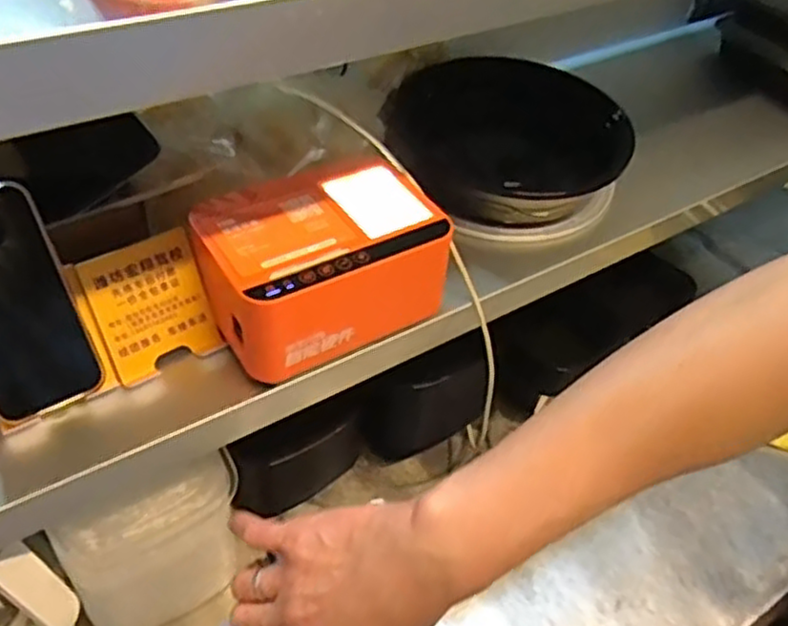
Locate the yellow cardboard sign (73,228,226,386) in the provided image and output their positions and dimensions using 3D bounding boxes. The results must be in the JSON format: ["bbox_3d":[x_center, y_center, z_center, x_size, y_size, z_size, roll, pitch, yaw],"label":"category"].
[{"bbox_3d":[-0.173,-0.005,0.514,0.079,0.090,0.007,-26,23,-30],"label":"yellow cardboard sign"}]

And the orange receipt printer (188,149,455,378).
[{"bbox_3d":[-0.057,-0.042,0.541,0.168,0.077,0.132,-25,54,-27],"label":"orange receipt printer"}]

